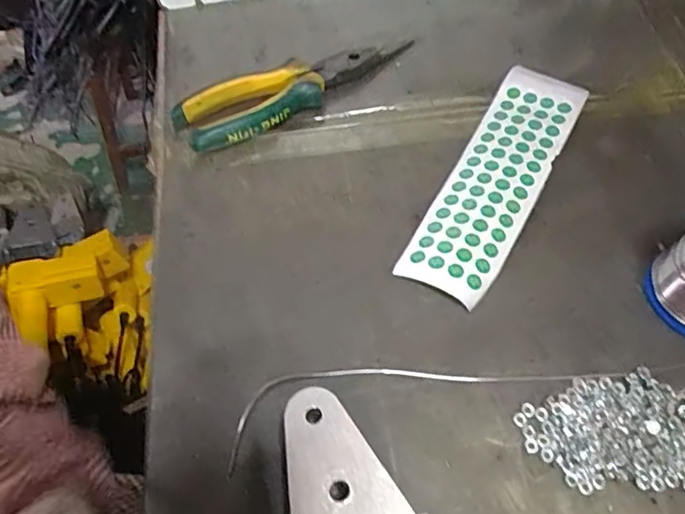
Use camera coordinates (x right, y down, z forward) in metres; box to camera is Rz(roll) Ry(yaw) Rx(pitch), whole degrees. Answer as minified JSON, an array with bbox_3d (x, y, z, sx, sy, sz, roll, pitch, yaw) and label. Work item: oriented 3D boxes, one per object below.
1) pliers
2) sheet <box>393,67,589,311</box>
[{"bbox_3d":[-0.032,-0.128,0.428,0.190,0.025,0.047,-23,61,-12],"label":"pliers"},{"bbox_3d":[0.110,-0.060,0.389,0.059,0.010,0.207,27,63,16],"label":"sheet"}]

